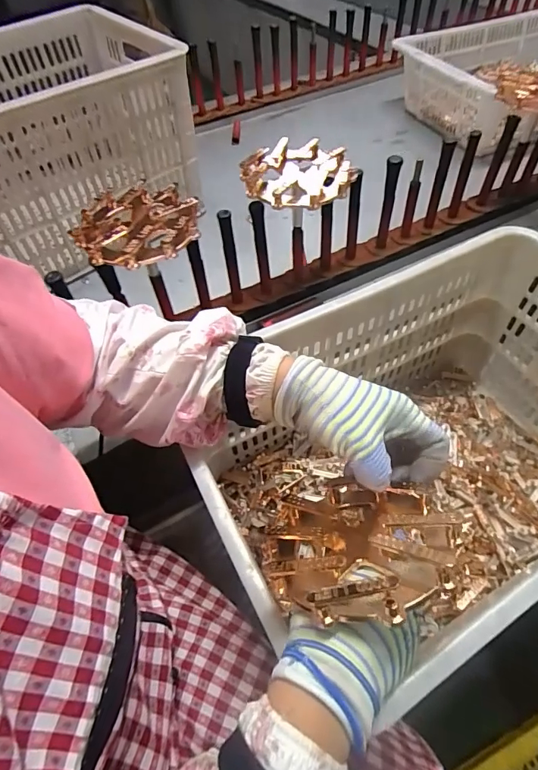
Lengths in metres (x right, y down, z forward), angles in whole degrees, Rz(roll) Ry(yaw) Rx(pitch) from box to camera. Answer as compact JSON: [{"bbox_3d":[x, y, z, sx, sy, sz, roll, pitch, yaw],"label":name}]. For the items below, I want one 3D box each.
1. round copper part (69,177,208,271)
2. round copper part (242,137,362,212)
[{"bbox_3d":[-0.145,-0.184,0.488,0.127,0.030,0.133,-3,51,4],"label":"round copper part"},{"bbox_3d":[0.036,-0.268,0.552,0.138,0.023,0.131,-3,51,4],"label":"round copper part"}]

